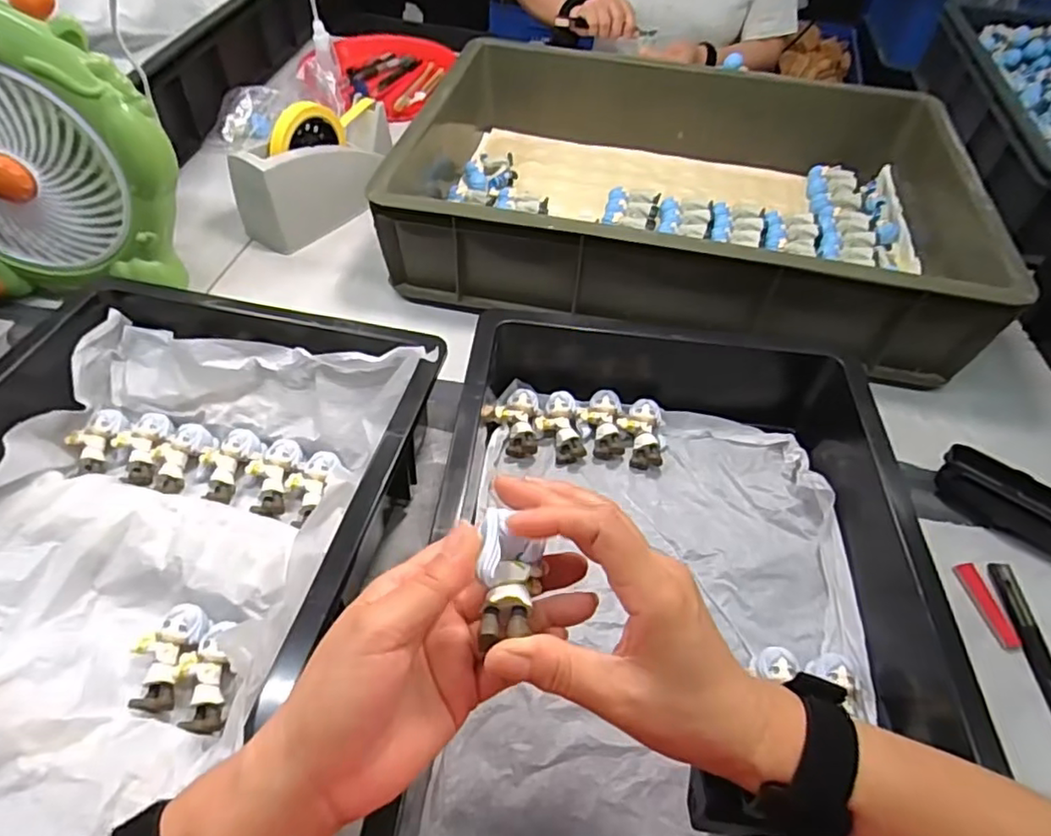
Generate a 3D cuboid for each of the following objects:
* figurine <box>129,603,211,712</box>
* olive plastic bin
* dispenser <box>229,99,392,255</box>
[{"bbox_3d":[-0.229,0.150,0.390,0.035,0.017,0.062,8,50,4],"label":"figurine"},{"bbox_3d":[0.163,-0.264,0.707,0.582,0.119,0.423,8,50,4],"label":"olive plastic bin"},{"bbox_3d":[-0.231,-0.290,0.711,0.077,0.113,0.201,35,57,23],"label":"dispenser"}]

